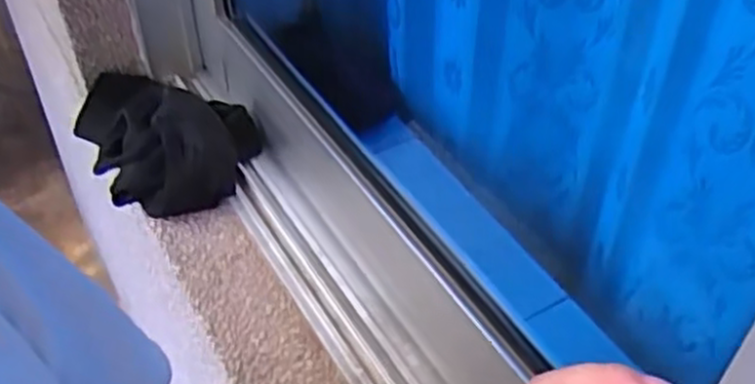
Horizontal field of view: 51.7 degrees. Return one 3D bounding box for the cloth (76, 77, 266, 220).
[{"bbox_3d":[-0.172,-0.056,0.628,0.117,0.046,0.168,-24,50,-23],"label":"cloth"}]

